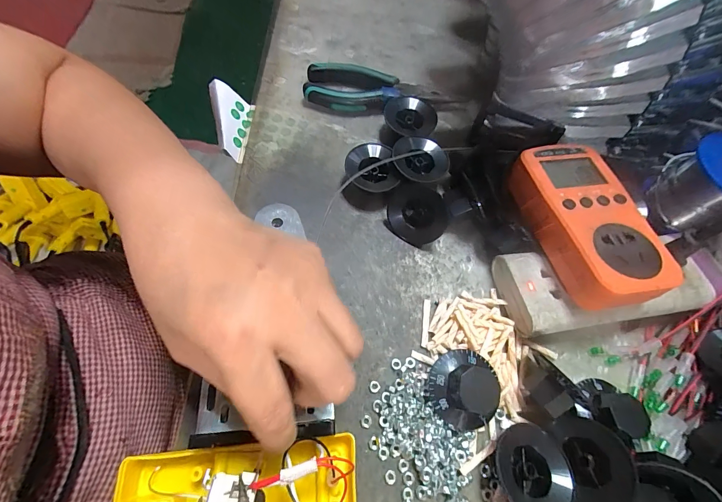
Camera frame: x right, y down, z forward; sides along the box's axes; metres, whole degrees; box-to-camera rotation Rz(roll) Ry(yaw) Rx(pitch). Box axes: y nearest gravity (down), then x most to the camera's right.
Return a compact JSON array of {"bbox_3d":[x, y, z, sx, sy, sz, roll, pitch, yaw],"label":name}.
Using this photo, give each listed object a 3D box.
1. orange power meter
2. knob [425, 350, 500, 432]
[{"bbox_3d":[0.166,-0.023,0.240,0.067,0.035,0.127,-11,67,-10],"label":"orange power meter"},{"bbox_3d":[0.067,0.087,0.210,0.042,0.030,0.048,20,66,4],"label":"knob"}]

